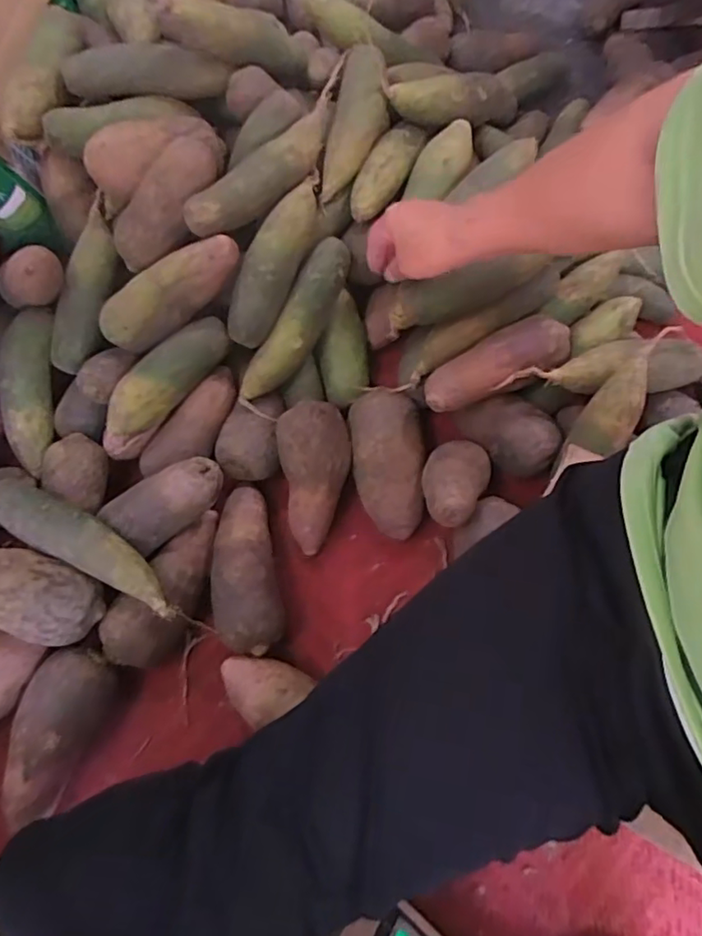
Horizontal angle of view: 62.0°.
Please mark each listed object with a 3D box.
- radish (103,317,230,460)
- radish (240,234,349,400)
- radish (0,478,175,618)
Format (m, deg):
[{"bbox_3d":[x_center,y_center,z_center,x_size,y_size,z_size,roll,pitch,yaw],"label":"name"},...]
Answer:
[{"bbox_3d":[-0.213,-0.090,0.649,0.050,0.064,0.196,43,94,14],"label":"radish"},{"bbox_3d":[-0.060,-0.165,0.666,0.046,0.042,0.205,32,93,11],"label":"radish"},{"bbox_3d":[-0.275,0.075,0.599,0.238,0.053,0.053,25,73,9],"label":"radish"}]

